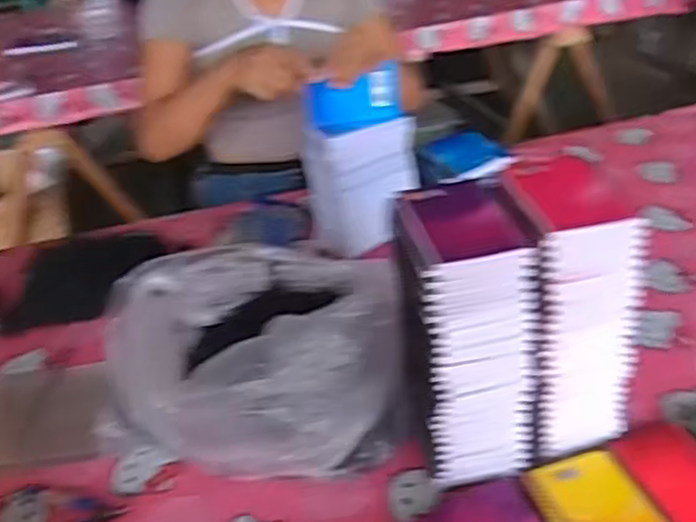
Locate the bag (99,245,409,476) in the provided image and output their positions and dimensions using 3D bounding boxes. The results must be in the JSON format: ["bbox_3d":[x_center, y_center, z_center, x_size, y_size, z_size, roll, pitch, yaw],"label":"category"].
[{"bbox_3d":[-0.115,0.087,0.839,0.308,0.187,0.322,-12,32,-9],"label":"bag"}]

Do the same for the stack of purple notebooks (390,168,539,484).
[{"bbox_3d":[0.117,0.075,0.704,0.117,0.267,0.122,-9,32,-5],"label":"stack of purple notebooks"}]

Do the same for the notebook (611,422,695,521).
[{"bbox_3d":[0.326,0.215,0.711,0.083,0.022,0.145,-12,32,-10],"label":"notebook"}]

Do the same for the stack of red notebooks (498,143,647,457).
[{"bbox_3d":[0.210,0.058,0.737,0.101,0.290,0.136,-11,32,-8],"label":"stack of red notebooks"}]

